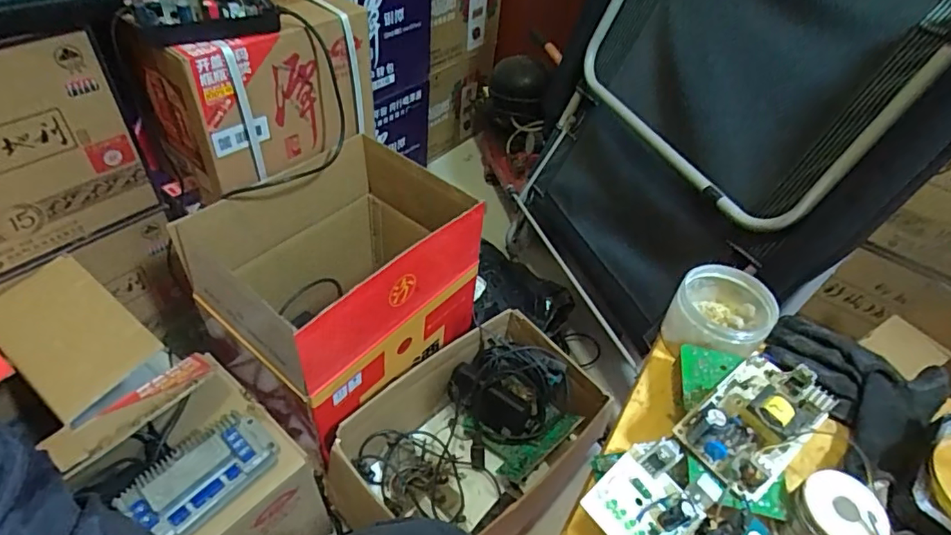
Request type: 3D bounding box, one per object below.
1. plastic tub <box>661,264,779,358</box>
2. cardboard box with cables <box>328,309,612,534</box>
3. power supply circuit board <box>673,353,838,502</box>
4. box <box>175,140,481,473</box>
[{"bbox_3d":[0.227,0.041,0.496,0.081,0.058,0.084,4,46,-4],"label":"plastic tub"},{"bbox_3d":[-0.013,0.289,0.892,0.436,0.173,0.240,-28,55,-30],"label":"cardboard box with cables"},{"bbox_3d":[0.218,0.110,0.403,0.118,0.037,0.067,-27,55,-29],"label":"power supply circuit board"},{"bbox_3d":[-0.223,0.017,0.898,0.328,0.281,0.383,34,51,24],"label":"box"}]

